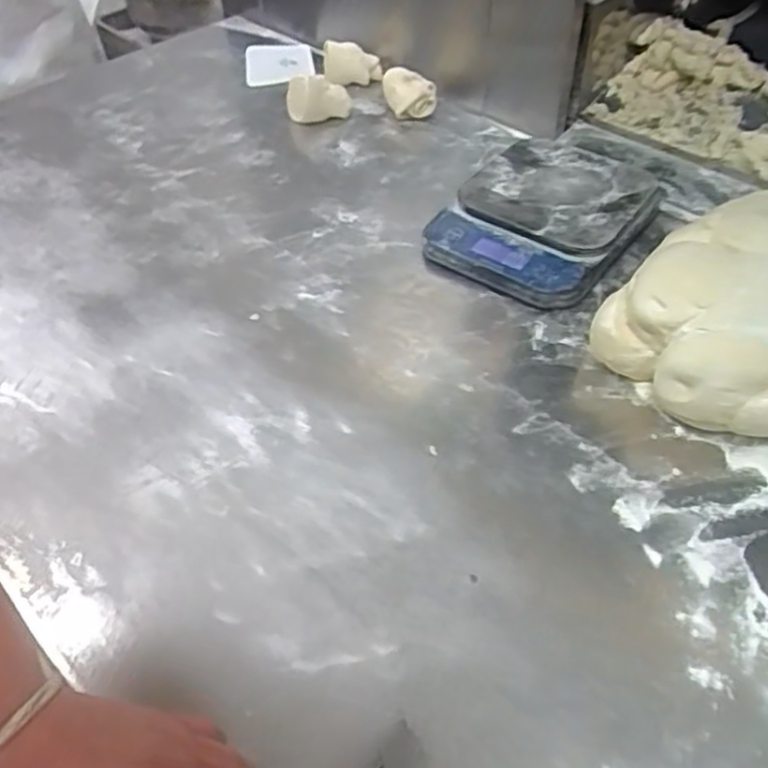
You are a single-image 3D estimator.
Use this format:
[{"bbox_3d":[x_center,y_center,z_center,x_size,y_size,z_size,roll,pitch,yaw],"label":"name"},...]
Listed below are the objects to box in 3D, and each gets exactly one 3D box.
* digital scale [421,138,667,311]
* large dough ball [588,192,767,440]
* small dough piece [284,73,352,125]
[{"bbox_3d":[0.145,-0.151,0.651,0.154,0.033,0.197,27,54,25],"label":"digital scale"},{"bbox_3d":[0.276,-0.058,0.532,0.231,0.077,0.166,-34,54,-26],"label":"large dough ball"},{"bbox_3d":[-0.076,-0.322,0.809,0.079,0.039,0.046,6,48,9],"label":"small dough piece"}]

